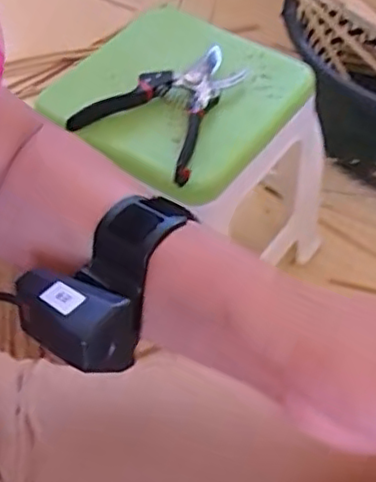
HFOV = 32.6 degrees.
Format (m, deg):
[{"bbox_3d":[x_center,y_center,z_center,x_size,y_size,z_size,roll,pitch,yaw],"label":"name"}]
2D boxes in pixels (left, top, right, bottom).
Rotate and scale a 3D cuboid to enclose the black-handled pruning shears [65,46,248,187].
[{"bbox_3d":[-0.017,-0.148,0.685,0.141,0.033,0.181,27,58,19],"label":"black-handled pruning shears"}]

